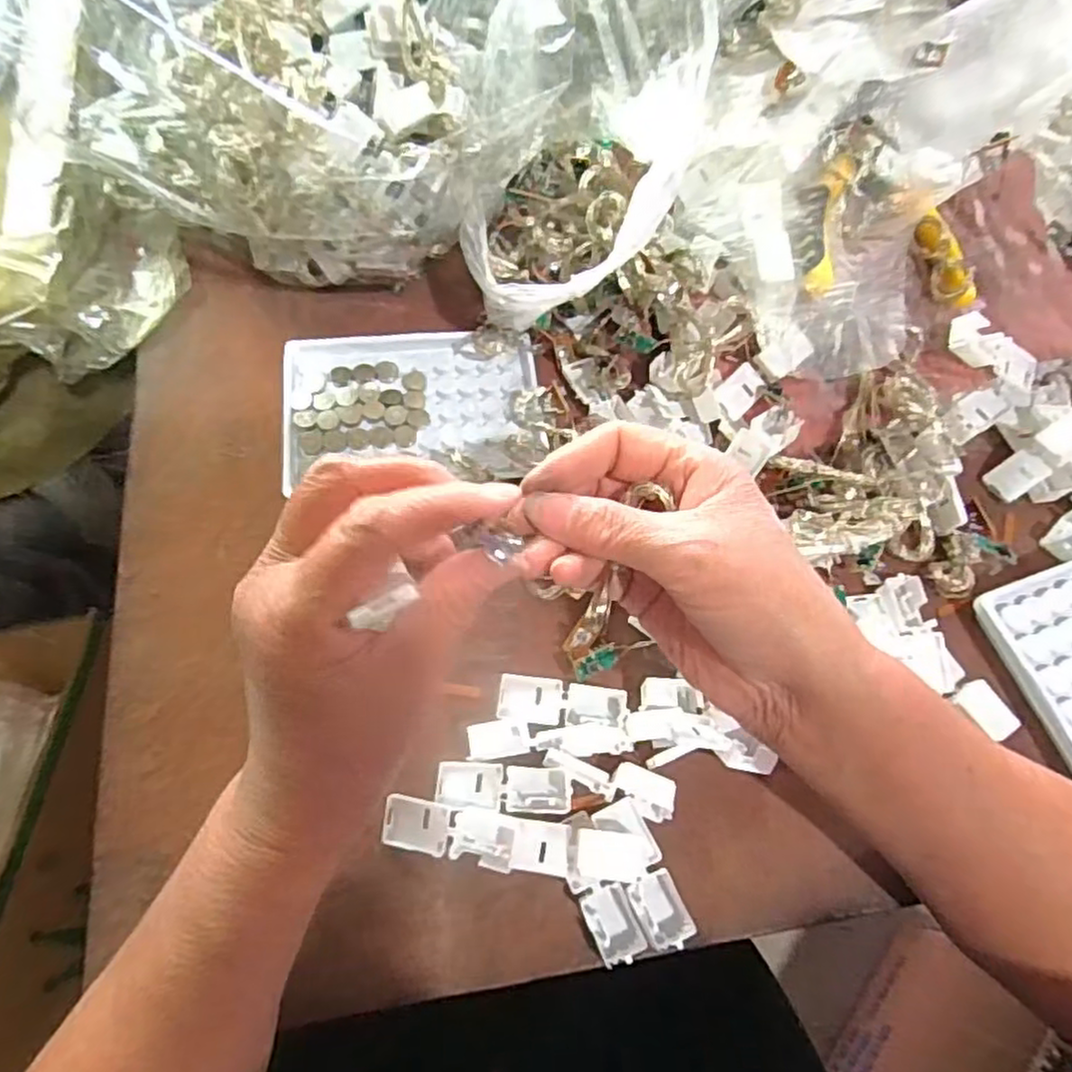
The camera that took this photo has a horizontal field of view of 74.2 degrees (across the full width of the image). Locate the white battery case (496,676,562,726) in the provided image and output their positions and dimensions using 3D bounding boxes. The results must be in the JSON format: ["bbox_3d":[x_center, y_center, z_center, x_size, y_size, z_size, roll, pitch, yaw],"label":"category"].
[{"bbox_3d":[-0.002,0.071,0.310,0.027,0.005,0.020,8,67,-1],"label":"white battery case"}]

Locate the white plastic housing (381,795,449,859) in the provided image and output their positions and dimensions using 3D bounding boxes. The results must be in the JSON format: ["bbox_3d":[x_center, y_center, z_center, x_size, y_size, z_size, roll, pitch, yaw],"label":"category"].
[{"bbox_3d":[-0.048,0.116,0.285,0.026,0.010,0.019,13,67,1],"label":"white plastic housing"}]

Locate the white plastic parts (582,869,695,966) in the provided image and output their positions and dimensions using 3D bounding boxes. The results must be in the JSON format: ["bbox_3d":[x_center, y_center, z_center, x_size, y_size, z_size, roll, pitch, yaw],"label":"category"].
[{"bbox_3d":[0.040,0.149,0.279,0.039,0.010,0.026,-11,68,-9],"label":"white plastic parts"}]

